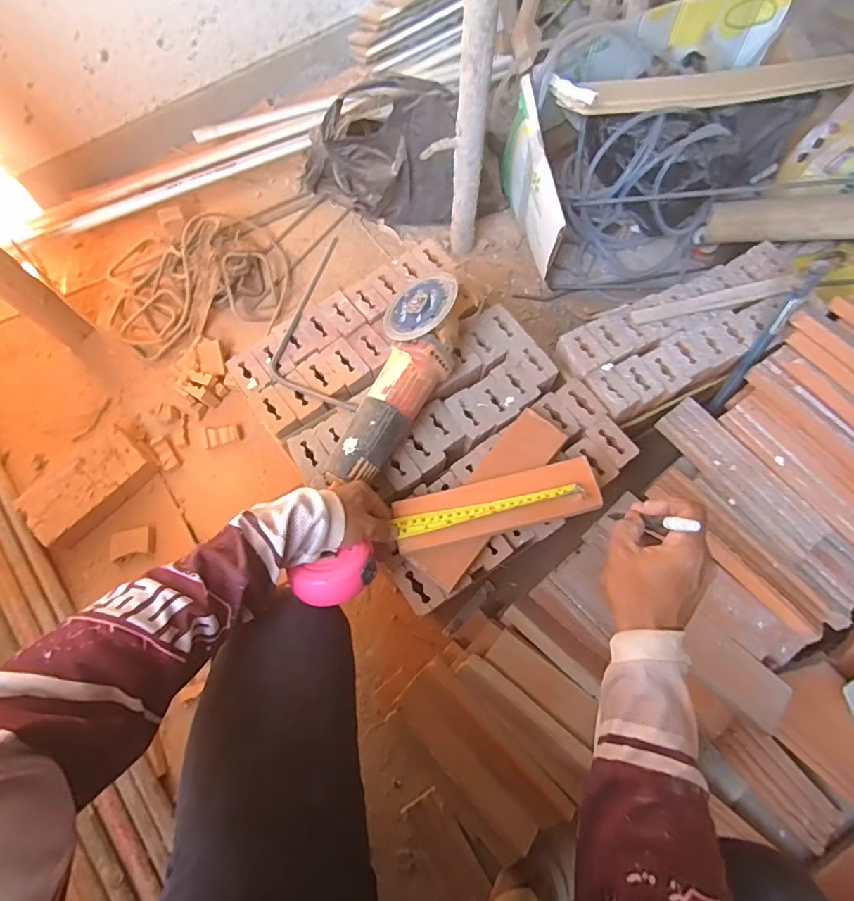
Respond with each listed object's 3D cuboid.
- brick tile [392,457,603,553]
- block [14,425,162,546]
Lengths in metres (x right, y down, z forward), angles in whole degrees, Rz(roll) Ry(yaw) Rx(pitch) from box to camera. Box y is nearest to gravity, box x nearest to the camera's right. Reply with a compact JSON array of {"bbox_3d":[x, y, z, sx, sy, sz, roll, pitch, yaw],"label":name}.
[{"bbox_3d":[0.078,0.061,0.558,0.224,0.020,0.063,-13,72,0],"label":"brick tile"},{"bbox_3d":[-0.549,0.064,0.816,0.108,0.056,0.192,41,76,13],"label":"block"}]

